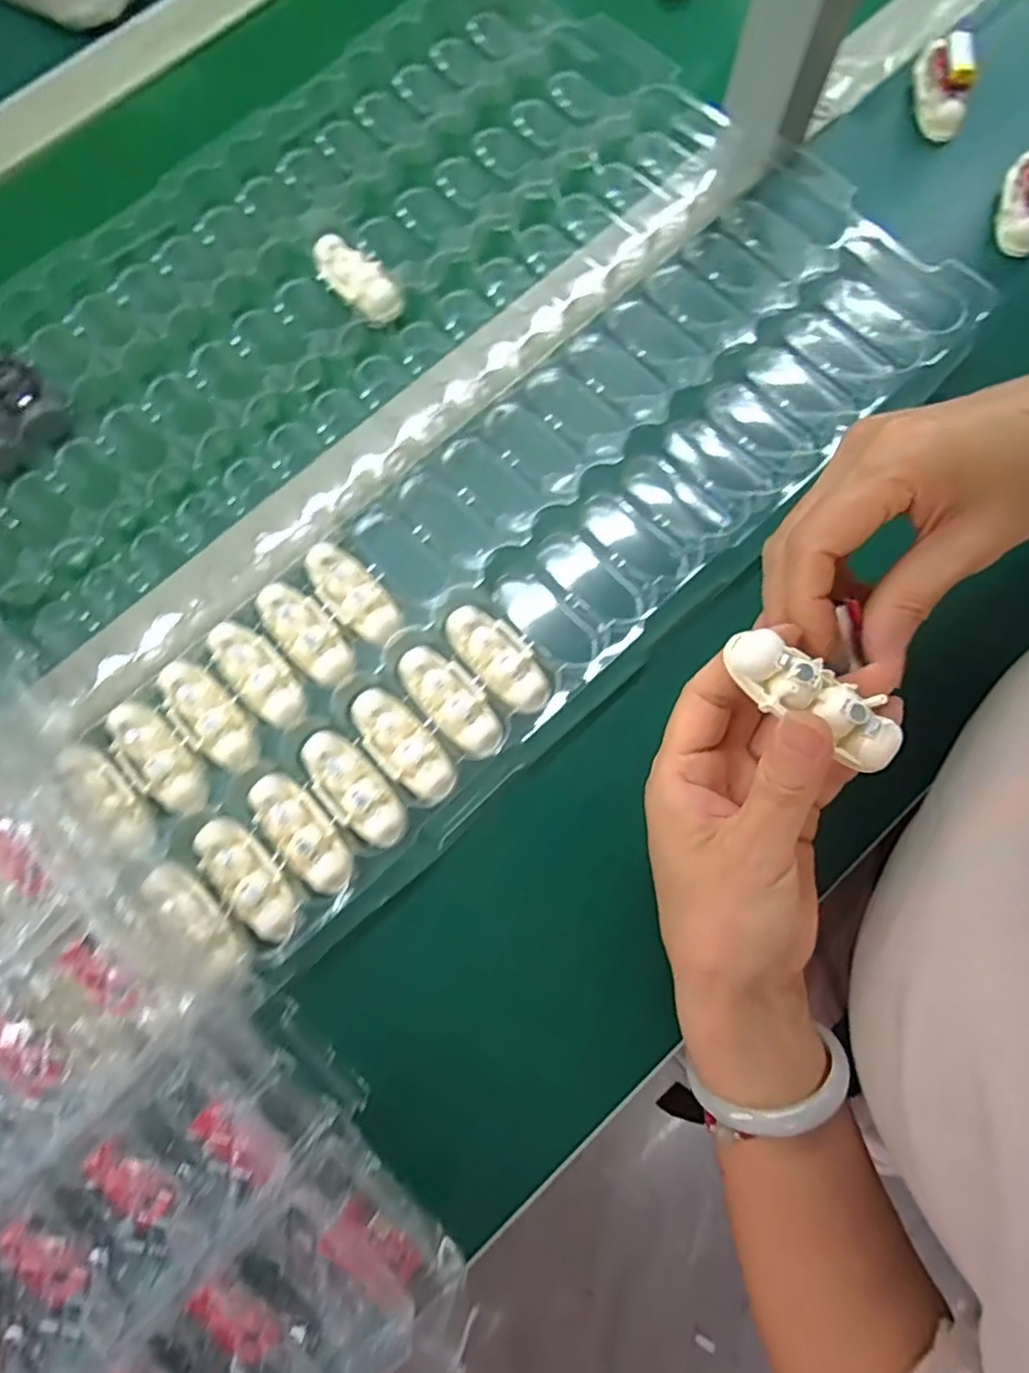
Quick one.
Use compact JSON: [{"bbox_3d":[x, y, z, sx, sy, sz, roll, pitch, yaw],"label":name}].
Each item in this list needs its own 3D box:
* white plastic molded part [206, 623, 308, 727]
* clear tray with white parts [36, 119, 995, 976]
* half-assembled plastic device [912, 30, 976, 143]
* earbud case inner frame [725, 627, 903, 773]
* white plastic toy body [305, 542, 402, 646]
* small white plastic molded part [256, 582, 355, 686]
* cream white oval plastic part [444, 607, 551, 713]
[{"bbox_3d":[-0.127,-0.007,0.317,0.026,0.009,0.060,-38,79,-6],"label":"white plastic molded part"},{"bbox_3d":[-0.001,-0.101,0.334,0.501,0.032,0.202,-41,78,-8],"label":"clear tray with white parts"},{"bbox_3d":[0.253,-0.357,0.378,0.022,0.029,0.053,0,77,2],"label":"half-assembled plastic device"},{"bbox_3d":[0.099,0.003,0.212,0.062,0.011,0.024,36,79,4],"label":"earbud case inner frame"},{"bbox_3d":[-0.082,-0.047,0.326,0.026,0.012,0.059,-40,79,-7],"label":"white plastic toy body"},{"bbox_3d":[-0.104,-0.026,0.321,0.026,0.010,0.063,-41,79,-7],"label":"small white plastic molded part"},{"bbox_3d":[-0.007,-0.015,0.315,0.063,0.012,0.028,43,82,10],"label":"cream white oval plastic part"}]

